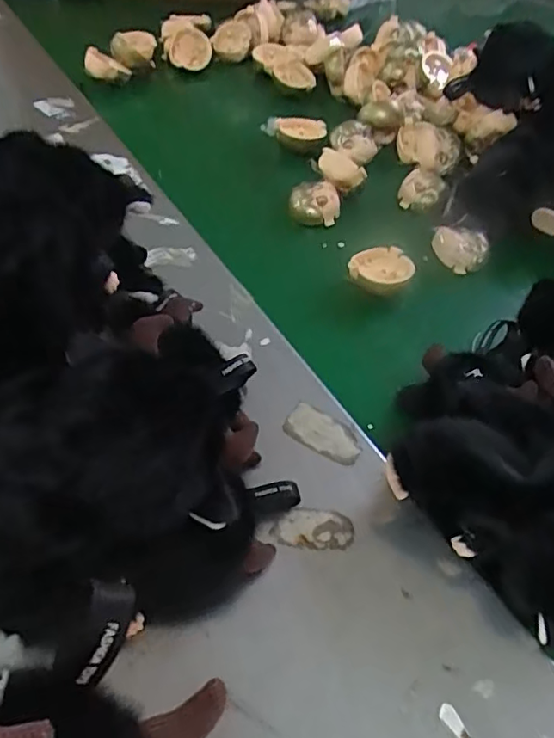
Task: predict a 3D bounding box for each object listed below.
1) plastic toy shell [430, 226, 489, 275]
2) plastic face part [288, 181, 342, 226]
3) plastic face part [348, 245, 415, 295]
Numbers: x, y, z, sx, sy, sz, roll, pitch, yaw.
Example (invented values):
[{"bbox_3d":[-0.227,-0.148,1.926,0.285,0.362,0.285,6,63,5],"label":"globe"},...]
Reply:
[{"bbox_3d":[0.157,-0.101,0.491,0.045,0.023,0.032,5,50,0],"label":"plastic toy shell"},{"bbox_3d":[0.034,-0.149,0.522,0.044,0.028,0.035,1,50,-3],"label":"plastic face part"},{"bbox_3d":[0.082,-0.078,0.462,0.049,0.021,0.037,-9,51,-12],"label":"plastic face part"}]

